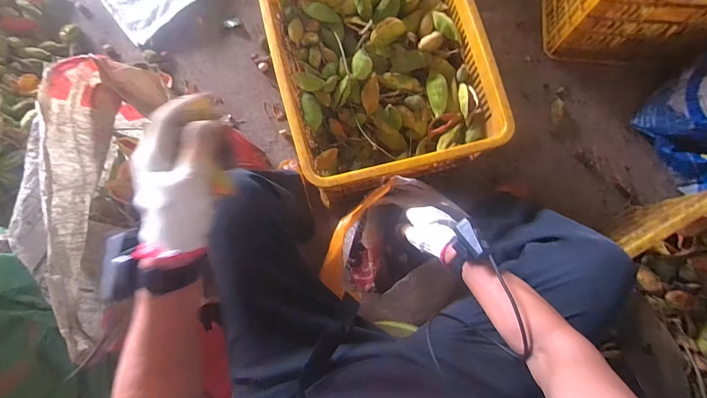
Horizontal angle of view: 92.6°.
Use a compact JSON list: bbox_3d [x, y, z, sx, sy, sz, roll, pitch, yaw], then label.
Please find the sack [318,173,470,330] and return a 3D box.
[{"bbox_3d":[0.089,0.110,0.745,0.248,0.243,0.286,15,79,3],"label":"sack"}]

